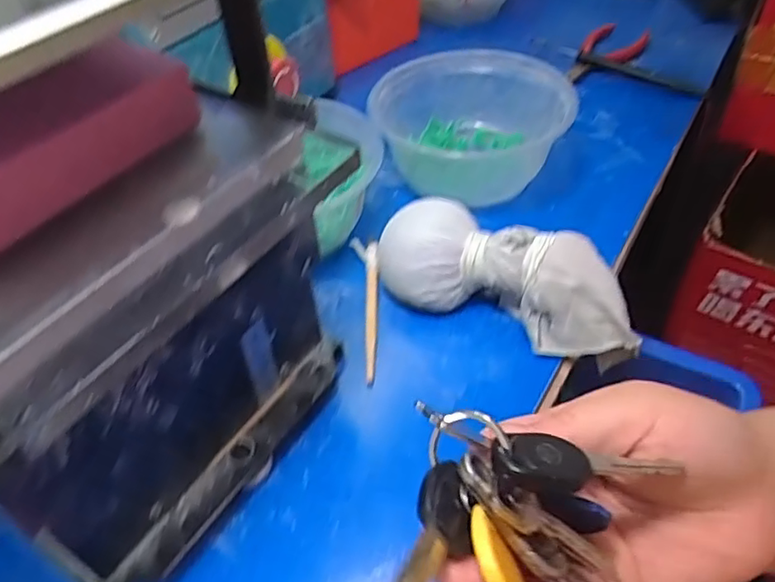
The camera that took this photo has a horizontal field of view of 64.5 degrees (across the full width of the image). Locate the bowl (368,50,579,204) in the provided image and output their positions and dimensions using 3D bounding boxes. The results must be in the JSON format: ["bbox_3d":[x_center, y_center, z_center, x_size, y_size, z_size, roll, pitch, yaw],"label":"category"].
[{"bbox_3d":[0.057,-0.119,0.437,0.132,0.052,0.109,-16,47,-12],"label":"bowl"}]

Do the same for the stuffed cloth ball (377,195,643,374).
[{"bbox_3d":[0.066,-0.008,0.342,0.146,0.050,0.055,16,48,18],"label":"stuffed cloth ball"}]

